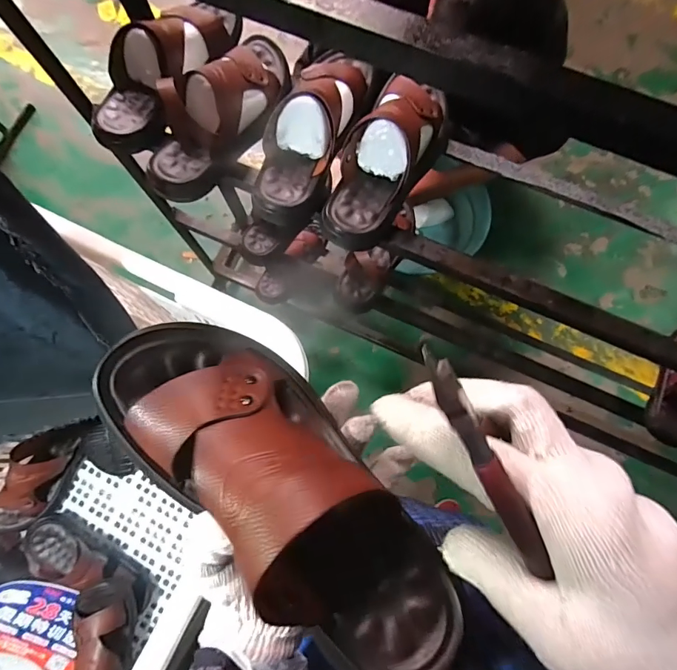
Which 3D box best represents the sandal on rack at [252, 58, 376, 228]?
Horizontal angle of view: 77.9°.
[{"bbox_3d":[-0.040,-0.273,0.560,0.102,0.083,0.249,21,79,6],"label":"sandal on rack"}]

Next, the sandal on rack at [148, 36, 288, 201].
[{"bbox_3d":[-0.165,-0.314,0.569,0.104,0.088,0.282,32,80,8],"label":"sandal on rack"}]

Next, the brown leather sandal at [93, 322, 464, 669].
[{"bbox_3d":[-0.035,0.088,0.231,0.095,0.097,0.253,-40,84,-7],"label":"brown leather sandal"}]

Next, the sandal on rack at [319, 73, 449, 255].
[{"bbox_3d":[0.061,-0.232,0.551,0.110,0.086,0.249,29,80,7],"label":"sandal on rack"}]

